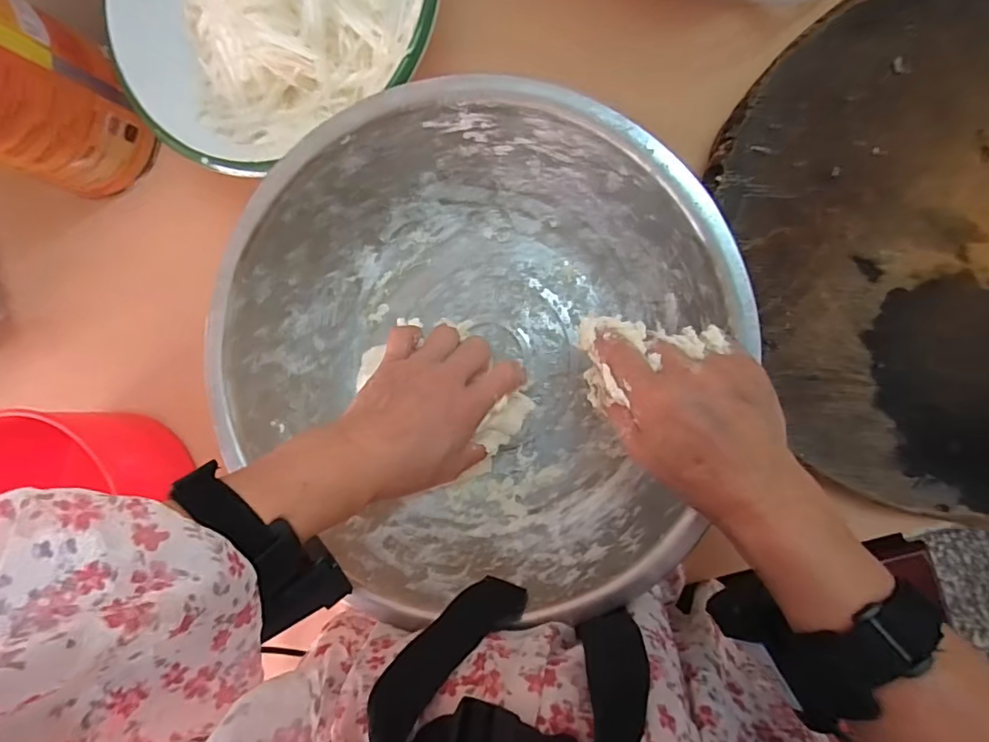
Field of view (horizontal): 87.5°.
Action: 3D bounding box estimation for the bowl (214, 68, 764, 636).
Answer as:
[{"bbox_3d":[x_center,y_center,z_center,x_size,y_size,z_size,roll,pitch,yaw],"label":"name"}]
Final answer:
[{"bbox_3d":[-0.023,-0.008,0.368,0.317,0.119,0.323,0,94,6],"label":"bowl"}]

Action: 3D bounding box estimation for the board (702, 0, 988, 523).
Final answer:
[{"bbox_3d":[0.330,-0.082,0.315,0.315,0.051,0.343,0,94,6],"label":"board"}]

